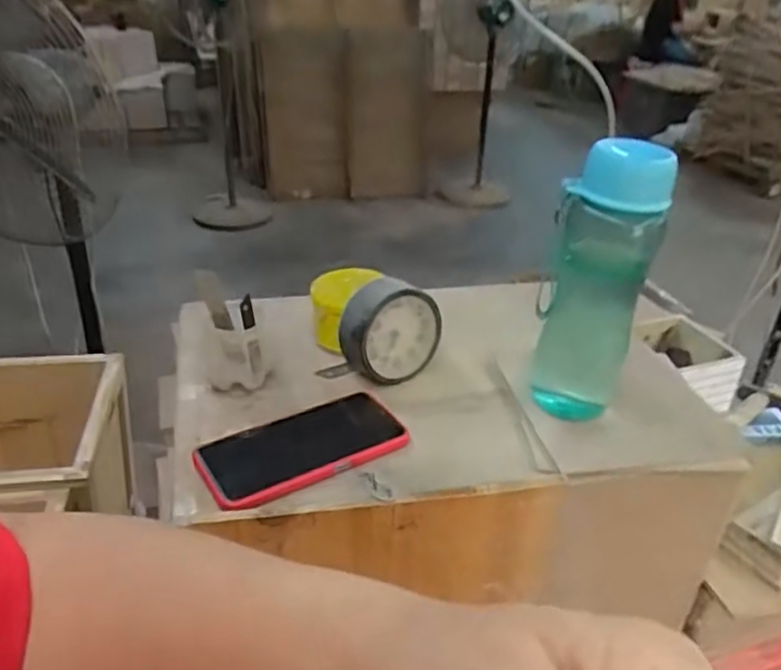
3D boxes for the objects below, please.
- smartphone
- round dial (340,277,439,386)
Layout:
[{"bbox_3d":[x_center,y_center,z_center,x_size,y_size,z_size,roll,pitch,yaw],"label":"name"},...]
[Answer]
[{"bbox_3d":[-0.071,0.092,0.565,0.166,0.017,0.080,-19,37,-31],"label":"smartphone"},{"bbox_3d":[0.005,-0.002,0.654,0.043,0.092,0.101,28,39,36],"label":"round dial"}]

